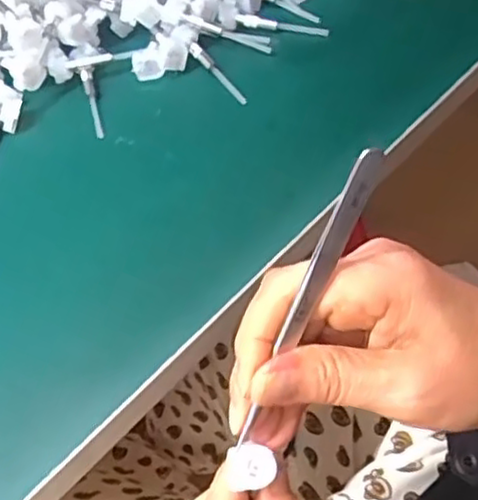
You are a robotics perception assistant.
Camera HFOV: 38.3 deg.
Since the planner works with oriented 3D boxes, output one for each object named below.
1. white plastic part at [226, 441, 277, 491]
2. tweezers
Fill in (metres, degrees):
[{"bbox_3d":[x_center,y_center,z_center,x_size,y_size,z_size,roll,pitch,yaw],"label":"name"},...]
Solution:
[{"bbox_3d":[0.005,0.085,0.271,0.020,0.004,0.017,-1,61,3],"label":"white plastic part"},{"bbox_3d":[0.023,0.022,0.247,0.008,0.126,0.006,30,25,19],"label":"tweezers"}]

